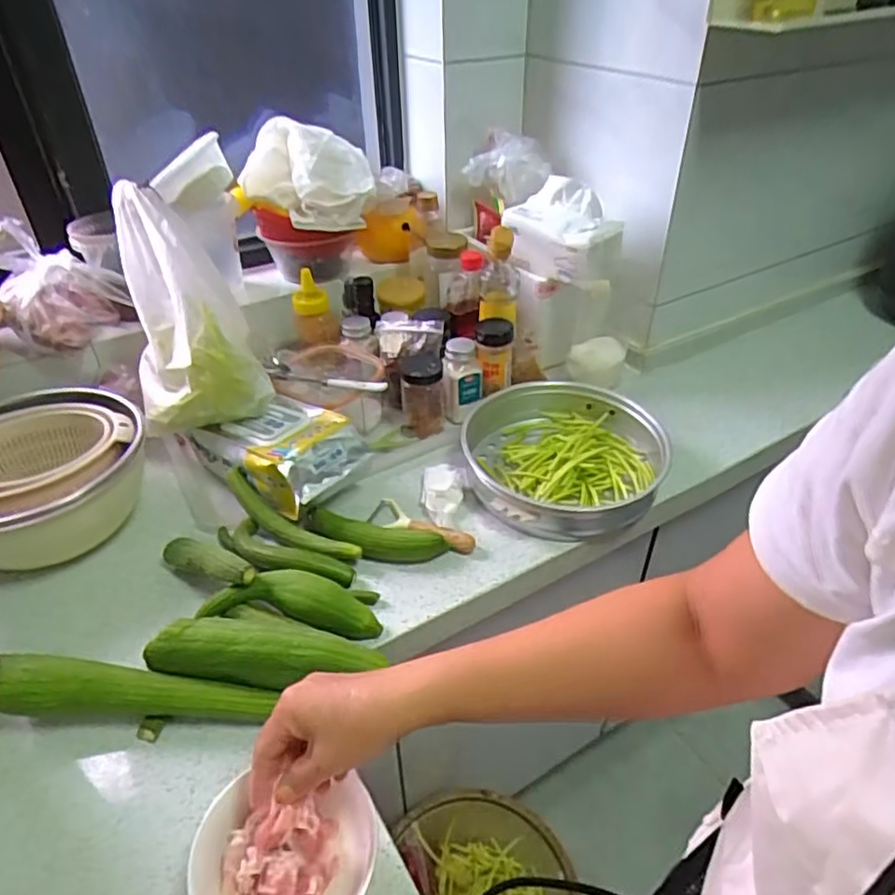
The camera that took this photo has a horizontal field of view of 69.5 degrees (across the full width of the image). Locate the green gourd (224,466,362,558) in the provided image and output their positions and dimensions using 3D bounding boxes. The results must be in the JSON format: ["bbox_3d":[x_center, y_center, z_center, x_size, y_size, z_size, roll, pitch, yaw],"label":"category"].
[{"bbox_3d":[-0.183,0.081,0.741,0.182,0.050,0.032,22,44,25],"label":"green gourd"}]

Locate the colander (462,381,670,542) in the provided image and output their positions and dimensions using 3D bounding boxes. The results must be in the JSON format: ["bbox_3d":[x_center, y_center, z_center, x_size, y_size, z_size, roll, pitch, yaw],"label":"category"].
[{"bbox_3d":[0.149,0.014,0.838,0.255,0.068,0.249,4,40,5],"label":"colander"}]

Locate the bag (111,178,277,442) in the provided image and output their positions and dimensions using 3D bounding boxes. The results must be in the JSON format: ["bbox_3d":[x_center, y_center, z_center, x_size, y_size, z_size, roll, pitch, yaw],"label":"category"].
[{"bbox_3d":[-0.325,-0.176,0.800,0.154,0.121,0.301,-13,82,-13],"label":"bag"}]

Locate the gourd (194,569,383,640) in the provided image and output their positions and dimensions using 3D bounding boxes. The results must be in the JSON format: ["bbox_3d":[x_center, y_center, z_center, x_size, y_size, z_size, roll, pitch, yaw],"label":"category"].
[{"bbox_3d":[-0.156,0.157,0.654,0.176,0.043,0.055,4,40,5],"label":"gourd"}]

